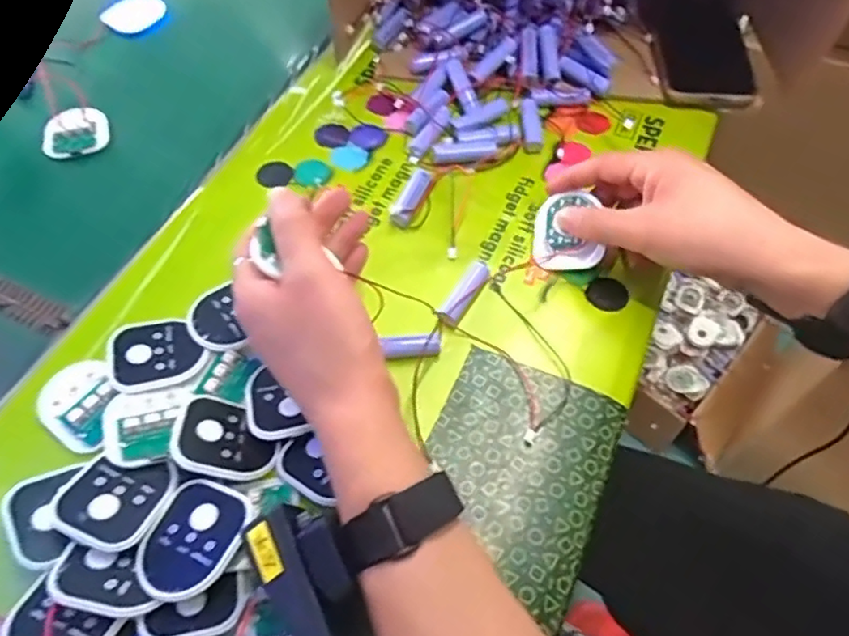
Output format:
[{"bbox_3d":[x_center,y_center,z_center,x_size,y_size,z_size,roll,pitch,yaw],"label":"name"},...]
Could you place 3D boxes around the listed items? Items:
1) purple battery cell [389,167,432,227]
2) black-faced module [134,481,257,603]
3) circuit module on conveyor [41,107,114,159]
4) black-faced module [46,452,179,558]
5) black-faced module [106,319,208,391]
[{"bbox_3d":[-0.010,-0.089,0.445,0.013,0.012,0.054,19,59,13],"label":"purple battery cell"},{"bbox_3d":[-0.117,0.112,0.309,0.046,0.013,0.056,19,59,13],"label":"black-faced module"},{"bbox_3d":[-0.289,-0.154,0.506,0.053,0.014,0.049,-28,60,-17],"label":"circuit module on conveyor"},{"bbox_3d":[-0.161,0.092,0.316,0.050,0.007,0.051,21,47,7],"label":"black-faced module"},{"bbox_3d":[-0.163,0.020,0.368,0.052,0.009,0.047,-19,58,-12],"label":"black-faced module"}]

